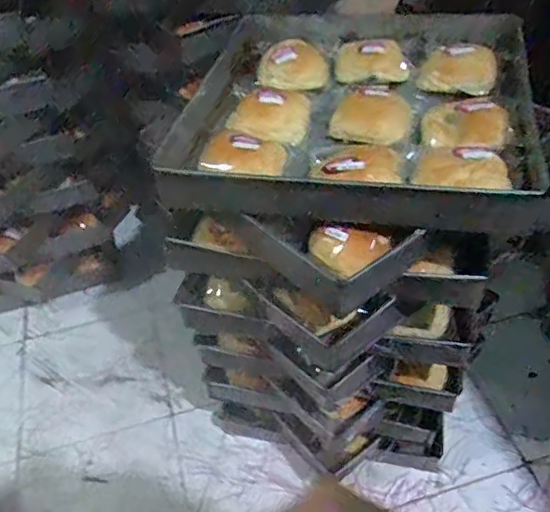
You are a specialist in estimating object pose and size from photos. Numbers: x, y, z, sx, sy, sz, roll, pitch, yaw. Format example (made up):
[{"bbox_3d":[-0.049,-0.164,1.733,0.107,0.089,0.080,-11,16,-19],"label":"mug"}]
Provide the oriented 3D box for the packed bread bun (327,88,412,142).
[{"bbox_3d":[0.127,-0.182,0.735,0.100,0.037,0.080,17,49,21],"label":"packed bread bun"}]

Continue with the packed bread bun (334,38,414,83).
[{"bbox_3d":[0.143,-0.284,0.834,0.112,0.047,0.062,11,47,16],"label":"packed bread bun"}]

